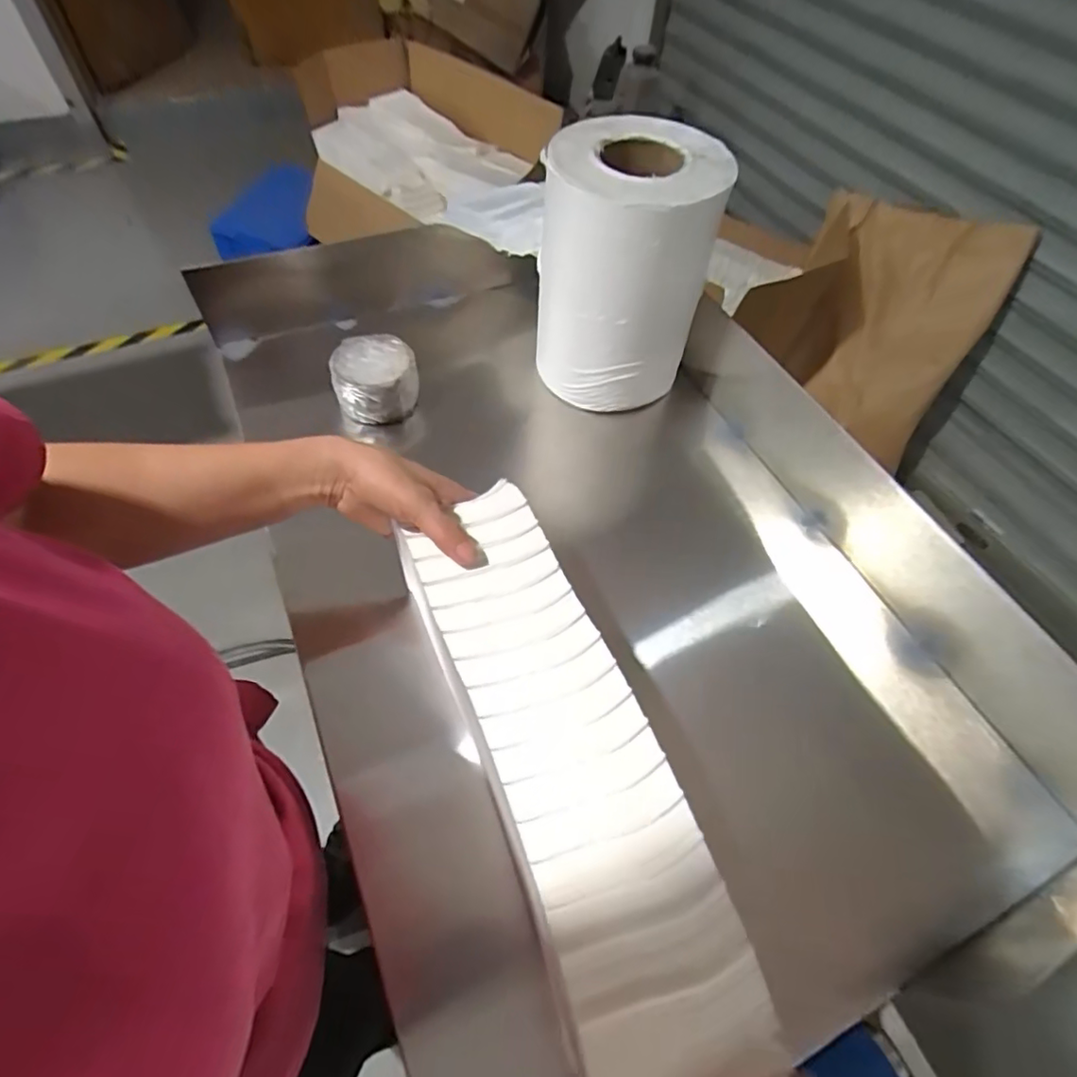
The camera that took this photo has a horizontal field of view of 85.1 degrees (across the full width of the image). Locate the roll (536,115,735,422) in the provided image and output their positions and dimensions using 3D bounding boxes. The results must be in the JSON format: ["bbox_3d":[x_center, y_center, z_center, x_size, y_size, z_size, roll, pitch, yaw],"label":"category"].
[{"bbox_3d":[0.078,-0.262,0.597,0.149,0.227,0.147,2,56,-3],"label":"roll"}]

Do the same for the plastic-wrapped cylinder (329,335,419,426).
[{"bbox_3d":[-0.173,-0.169,0.627,0.084,0.053,0.079,2,56,-3],"label":"plastic-wrapped cylinder"}]

